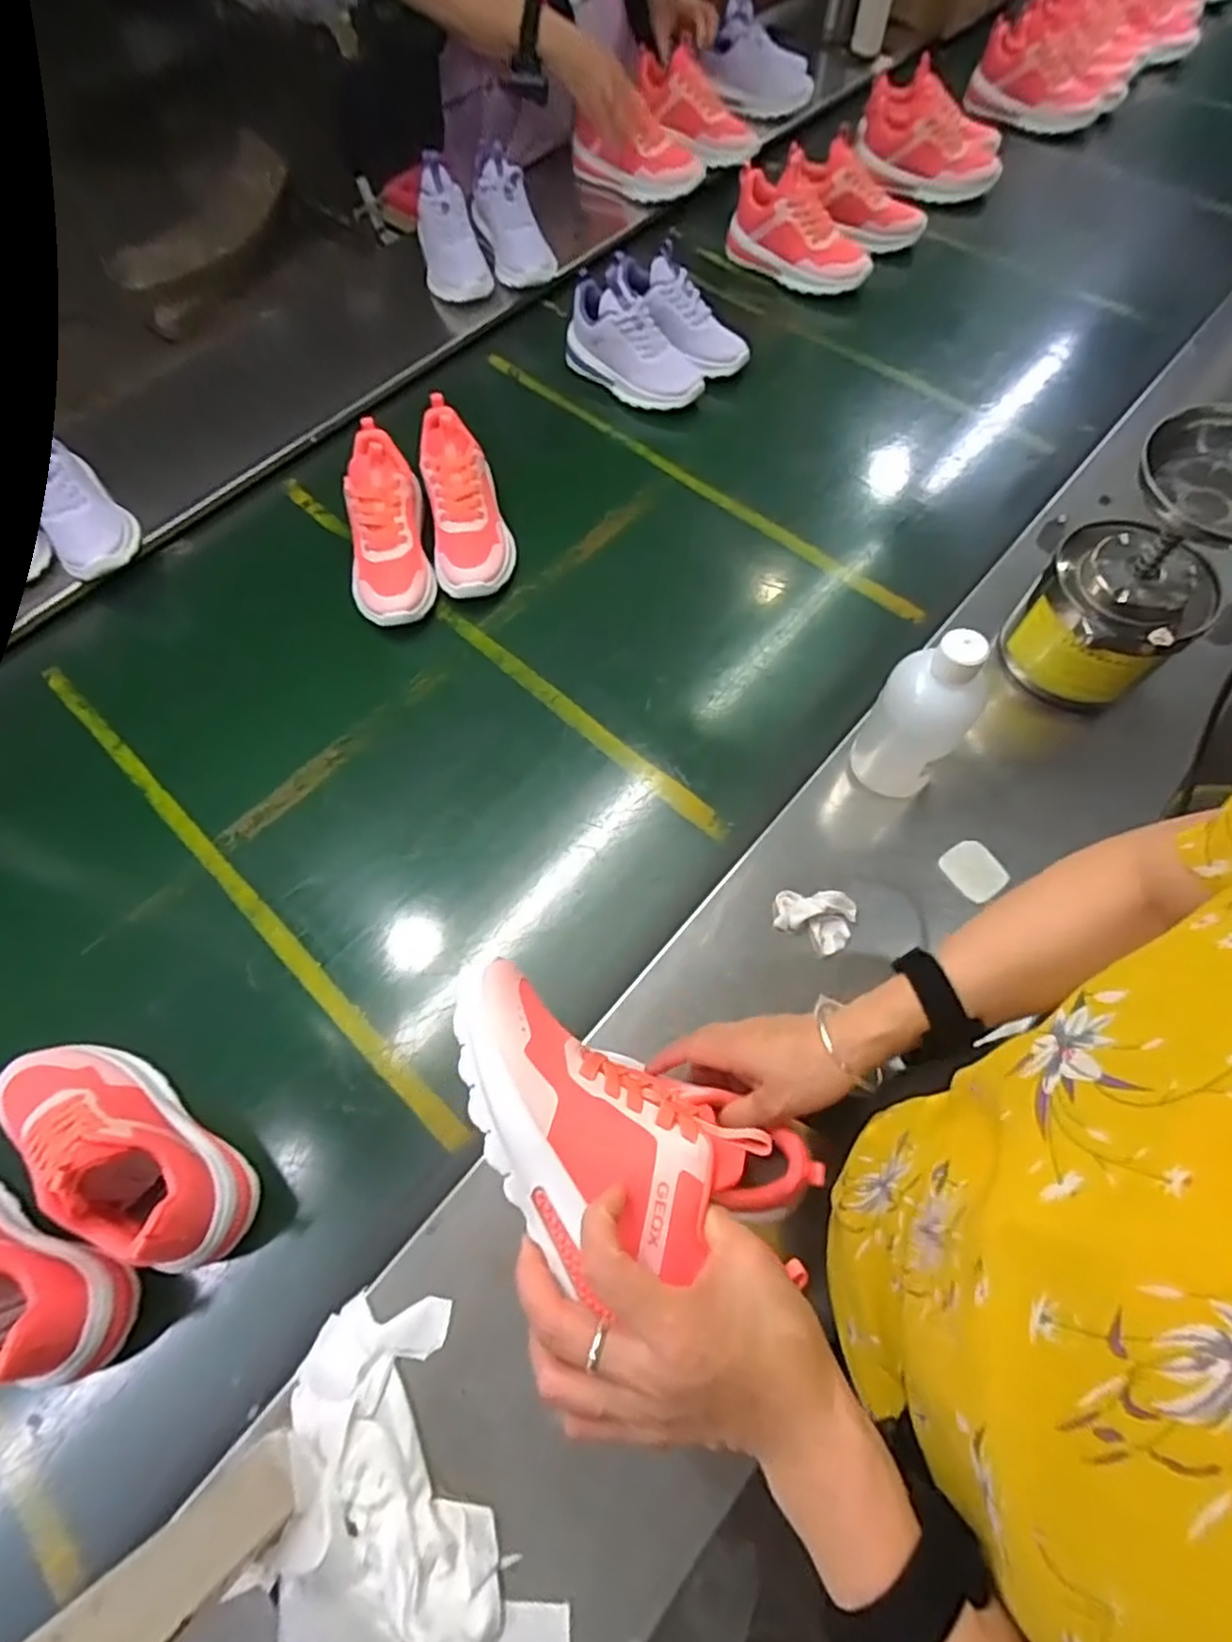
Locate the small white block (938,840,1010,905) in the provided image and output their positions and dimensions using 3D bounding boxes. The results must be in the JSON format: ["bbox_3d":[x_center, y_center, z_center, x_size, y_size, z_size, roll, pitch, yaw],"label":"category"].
[{"bbox_3d":[0.321,0.043,0.627,0.045,0.008,0.054,-31,70,-9],"label":"small white block"}]

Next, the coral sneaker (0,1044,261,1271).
[{"bbox_3d":[-0.379,0.233,0.516,0.236,0.110,0.083,27,66,17],"label":"coral sneaker"}]

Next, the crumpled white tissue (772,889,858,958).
[{"bbox_3d":[0.170,0.080,0.601,0.067,0.026,0.049,27,72,13],"label":"crumpled white tissue"}]

